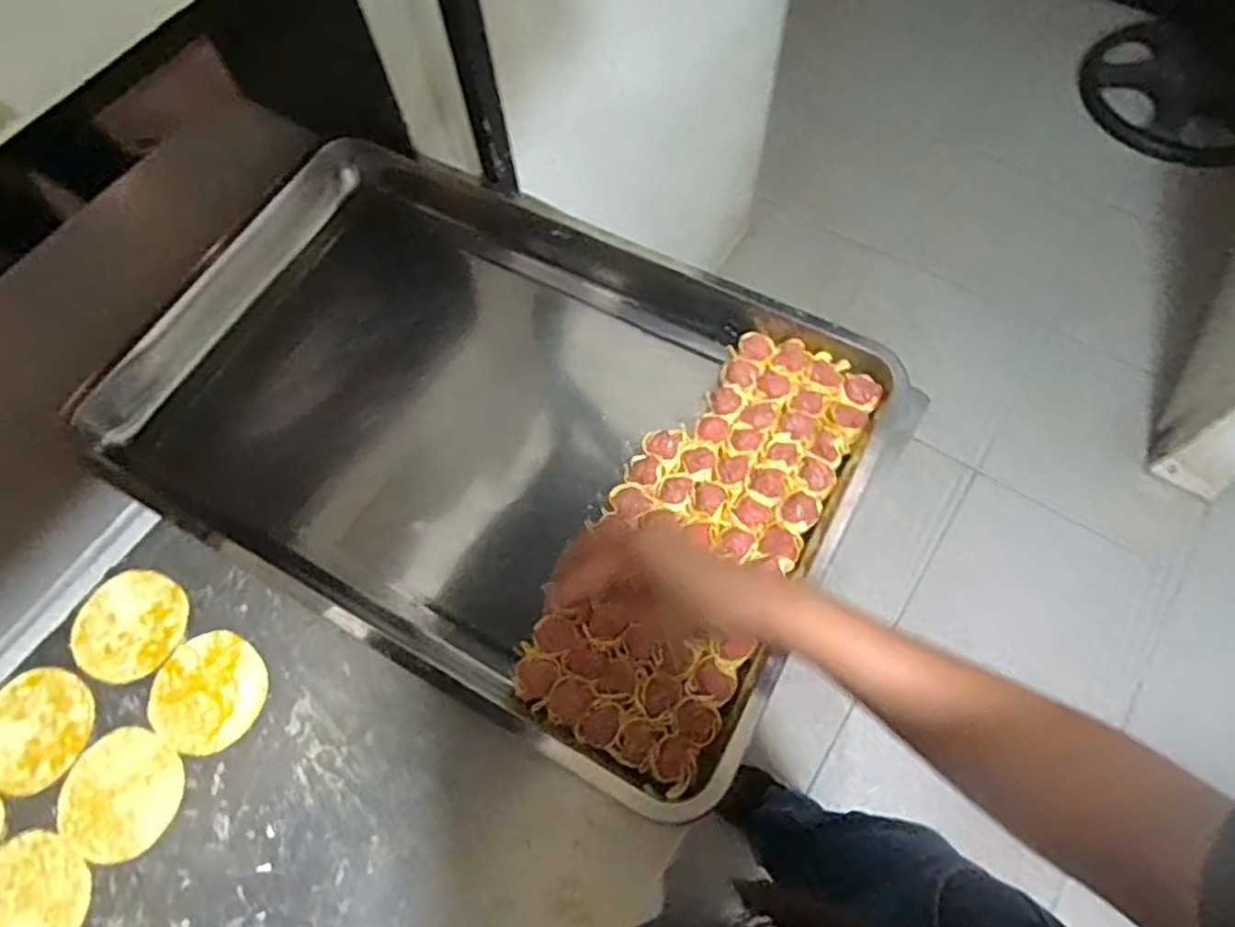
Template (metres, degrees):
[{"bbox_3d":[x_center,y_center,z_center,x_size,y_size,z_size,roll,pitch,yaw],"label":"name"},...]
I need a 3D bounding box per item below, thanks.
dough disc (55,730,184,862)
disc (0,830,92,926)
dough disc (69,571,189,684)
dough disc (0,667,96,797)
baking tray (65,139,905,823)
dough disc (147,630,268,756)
[{"bbox_3d":[-0.352,0.233,0.512,0.084,0.004,0.082,0,66,1],"label":"dough disc"},{"bbox_3d":[-0.399,0.295,0.484,0.081,0.004,0.085,0,66,1],"label":"disc"},{"bbox_3d":[-0.377,0.123,0.559,0.081,0.007,0.082,0,66,1],"label":"dough disc"},{"bbox_3d":[-0.430,0.194,0.530,0.084,0.004,0.082,0,66,1],"label":"dough disc"},{"bbox_3d":[-0.105,-0.040,0.607,0.573,0.068,0.390,29,69,13],"label":"baking tray"},{"bbox_3d":[-0.305,0.171,0.539,0.081,0.006,0.083,0,66,1],"label":"dough disc"}]

